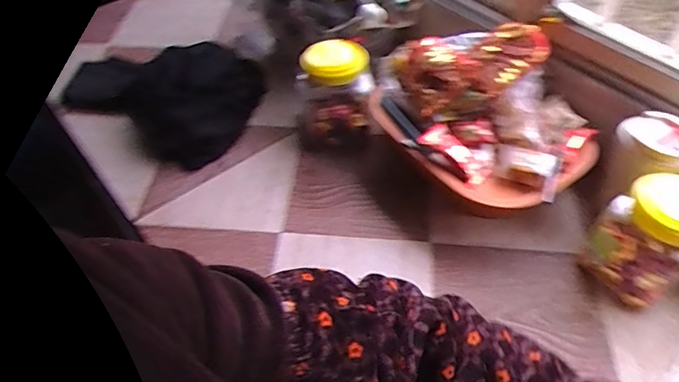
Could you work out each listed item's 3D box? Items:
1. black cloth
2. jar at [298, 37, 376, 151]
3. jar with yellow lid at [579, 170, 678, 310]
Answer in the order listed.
[{"bbox_3d":[-0.302,-0.192,0.871,0.345,0.106,0.222,27,56,22],"label":"black cloth"},{"bbox_3d":[-0.008,-0.147,0.793,0.106,0.153,0.088,-14,51,-9],"label":"jar"},{"bbox_3d":[0.369,0.059,0.601,0.085,0.147,0.106,-25,54,-18],"label":"jar with yellow lid"}]

